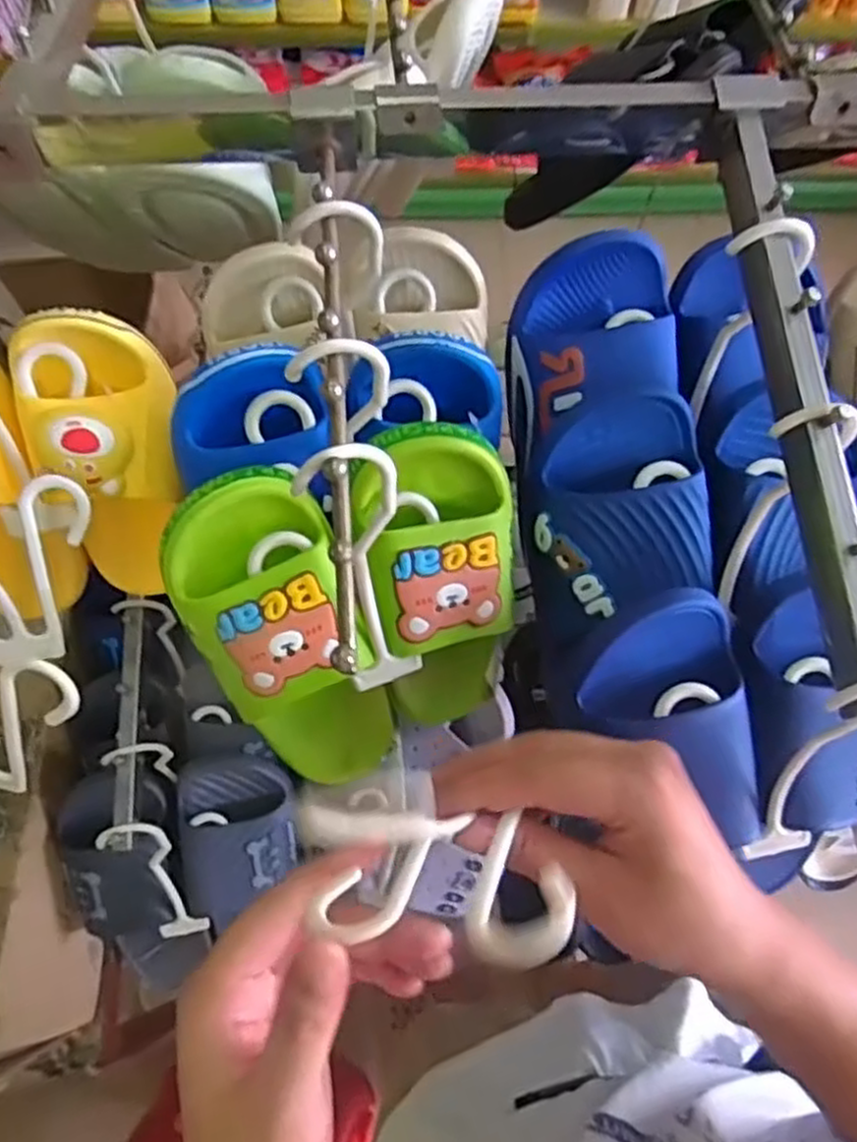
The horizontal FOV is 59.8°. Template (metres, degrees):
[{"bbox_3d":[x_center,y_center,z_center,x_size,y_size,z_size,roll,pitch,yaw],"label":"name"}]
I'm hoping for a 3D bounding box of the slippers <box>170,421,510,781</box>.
[{"bbox_3d":[-0.035,0.031,0.439,0.187,0.216,0.070,-19,31,-8],"label":"slippers"}]

